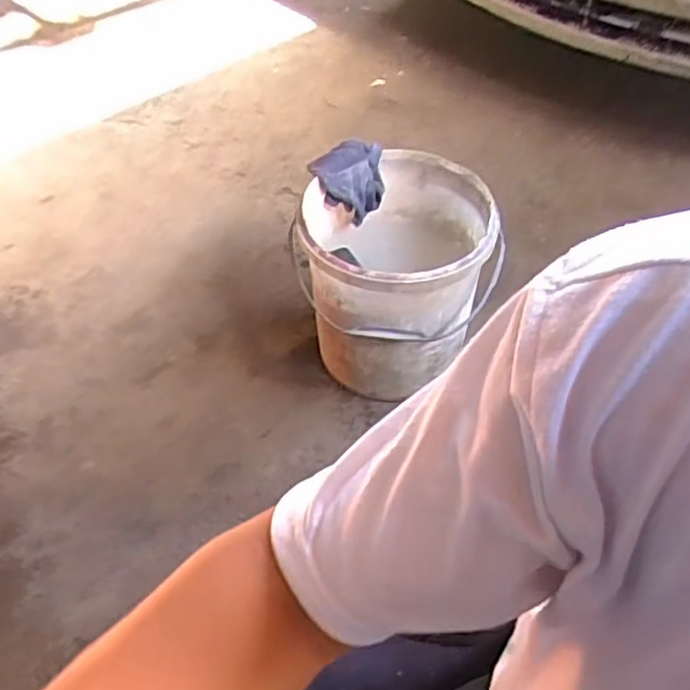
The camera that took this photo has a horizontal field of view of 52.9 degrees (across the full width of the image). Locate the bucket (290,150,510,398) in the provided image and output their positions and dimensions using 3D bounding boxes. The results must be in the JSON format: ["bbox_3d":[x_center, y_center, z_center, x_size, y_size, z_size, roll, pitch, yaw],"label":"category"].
[{"bbox_3d":[0.075,-0.108,1.148,0.285,0.293,0.290,0,48,0],"label":"bucket"}]

